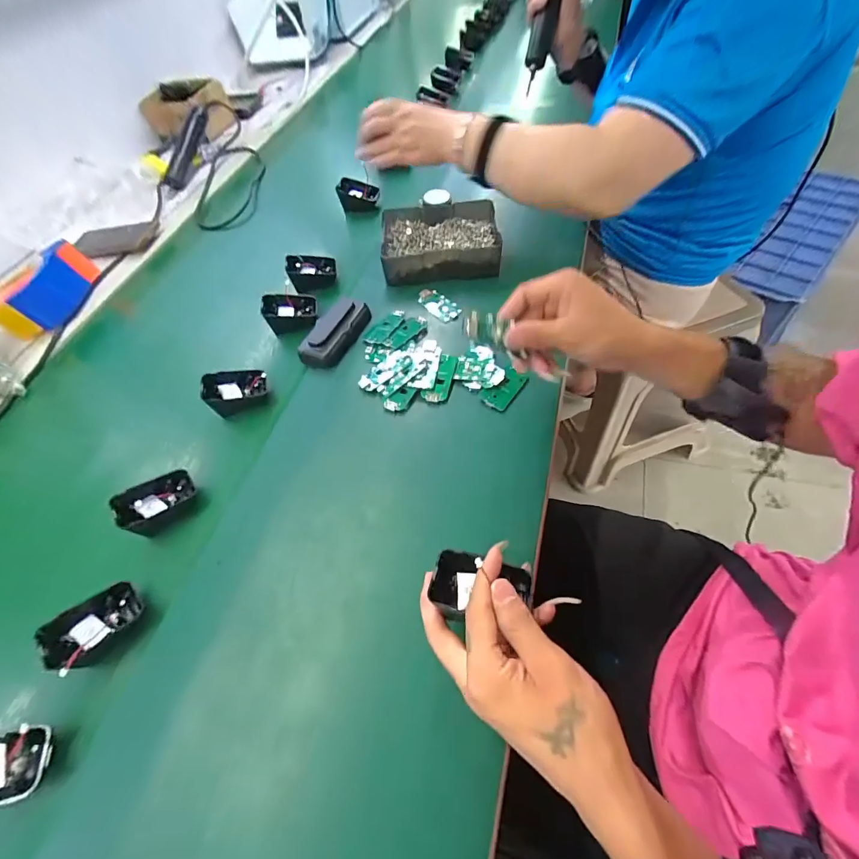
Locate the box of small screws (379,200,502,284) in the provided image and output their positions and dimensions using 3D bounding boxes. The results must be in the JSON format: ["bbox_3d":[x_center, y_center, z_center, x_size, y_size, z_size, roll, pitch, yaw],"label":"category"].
[{"bbox_3d":[0.015,-0.268,0.571,0.160,0.043,0.131,-8,59,5],"label":"box of small screws"}]

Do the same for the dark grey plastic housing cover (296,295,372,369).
[{"bbox_3d":[-0.114,-0.124,0.499,0.047,0.024,0.100,21,62,14],"label":"dark grey plastic housing cover"}]

